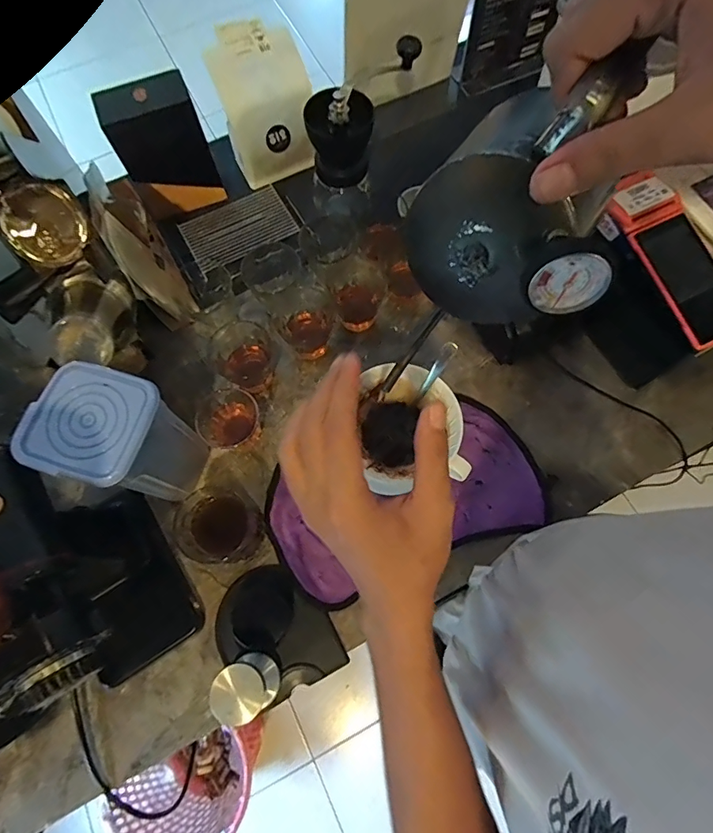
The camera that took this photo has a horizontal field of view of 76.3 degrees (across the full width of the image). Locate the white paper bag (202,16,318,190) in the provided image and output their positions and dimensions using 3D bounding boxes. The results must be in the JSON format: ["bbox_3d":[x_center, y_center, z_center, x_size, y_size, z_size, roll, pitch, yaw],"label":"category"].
[{"bbox_3d":[-0.134,-0.459,0.672,0.131,0.150,0.114,-21,72,-6],"label":"white paper bag"}]

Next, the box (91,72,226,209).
[{"bbox_3d":[-0.270,-0.376,0.645,0.117,0.156,0.062,-22,72,-6],"label":"box"}]

